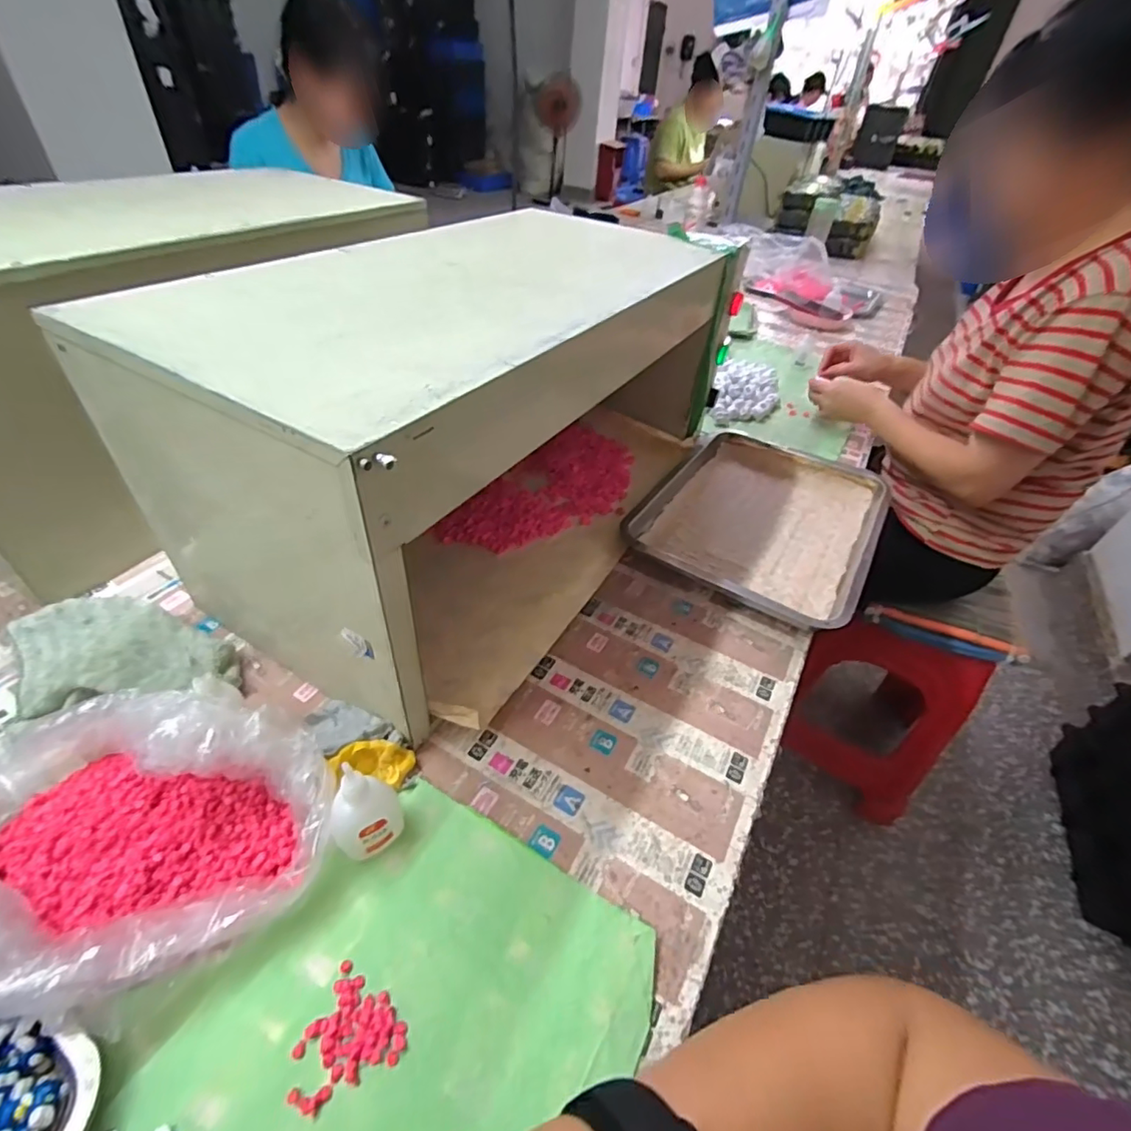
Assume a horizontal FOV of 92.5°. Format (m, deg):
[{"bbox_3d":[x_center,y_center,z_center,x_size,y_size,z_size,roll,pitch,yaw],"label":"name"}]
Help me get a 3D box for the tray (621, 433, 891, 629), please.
[{"bbox_3d":[0.245,-0.062,0.676,0.255,0.038,0.333,23,46,20],"label":"tray"}]

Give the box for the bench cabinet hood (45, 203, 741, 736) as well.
[{"bbox_3d":[-0.077,-0.164,0.578,0.283,0.285,0.575,25,46,19],"label":"bench cabinet hood"}]

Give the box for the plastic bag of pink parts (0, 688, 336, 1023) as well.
[{"bbox_3d":[-0.289,0.167,0.340,0.258,0.085,0.179,7,43,4],"label":"plastic bag of pink parts"}]

